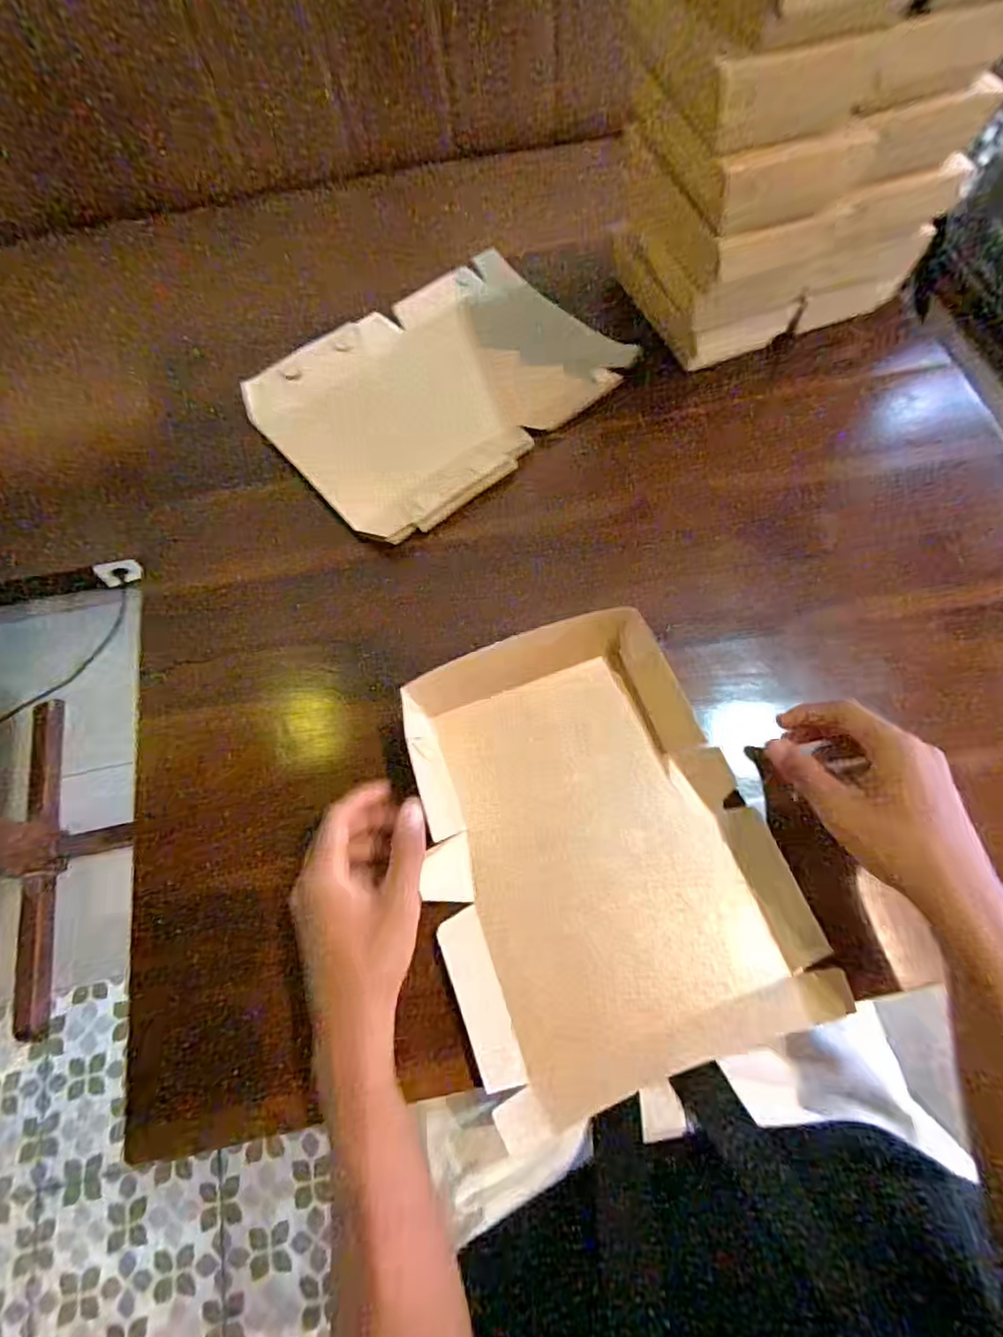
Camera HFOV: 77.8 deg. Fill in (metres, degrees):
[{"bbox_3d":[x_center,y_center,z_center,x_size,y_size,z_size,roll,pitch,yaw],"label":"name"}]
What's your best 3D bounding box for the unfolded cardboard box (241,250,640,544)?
[{"bbox_3d":[-0.062,-0.274,0.609,0.314,0.027,0.249,-38,71,-12],"label":"unfolded cardboard box"}]

